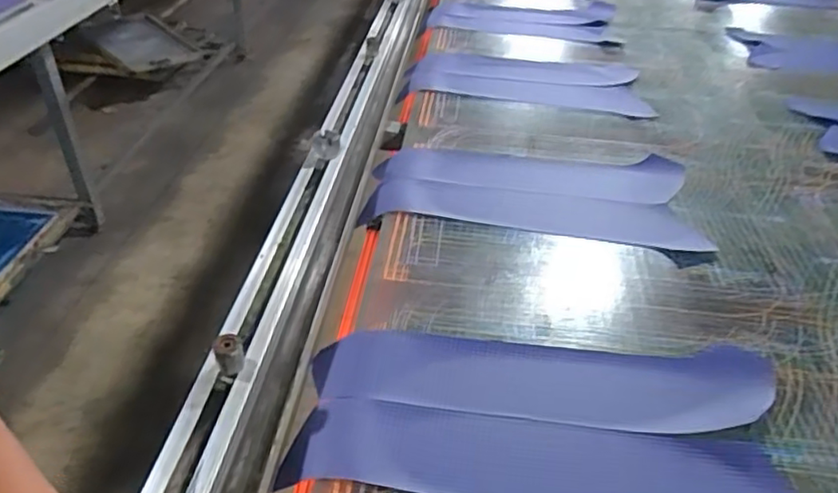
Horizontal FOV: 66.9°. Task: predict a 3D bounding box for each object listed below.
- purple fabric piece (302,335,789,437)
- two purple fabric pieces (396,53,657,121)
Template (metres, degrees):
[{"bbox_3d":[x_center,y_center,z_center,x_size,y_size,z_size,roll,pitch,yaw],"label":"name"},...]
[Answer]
[{"bbox_3d":[0.123,0.130,0.610,0.440,0.013,0.101,3,38,-2],"label":"purple fabric piece"},{"bbox_3d":[0.194,-0.298,1.179,0.435,0.030,0.218,9,38,6],"label":"two purple fabric pieces"}]

